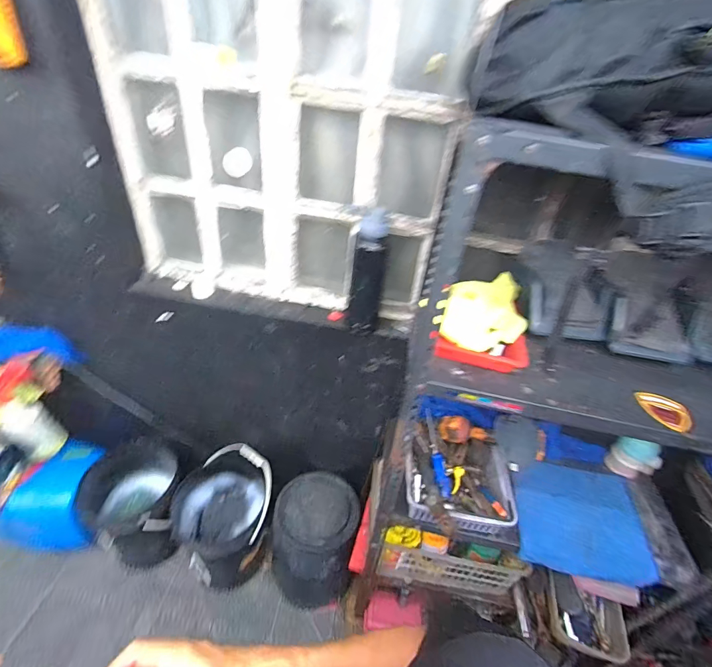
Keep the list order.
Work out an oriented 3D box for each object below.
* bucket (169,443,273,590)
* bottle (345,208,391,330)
[{"bbox_3d":[-0.449,0.620,1.287,0.305,0.401,0.309,5,38,-4],"label":"bucket"},{"bbox_3d":[0.029,-0.134,0.847,0.072,0.268,0.067,8,38,1],"label":"bottle"}]

